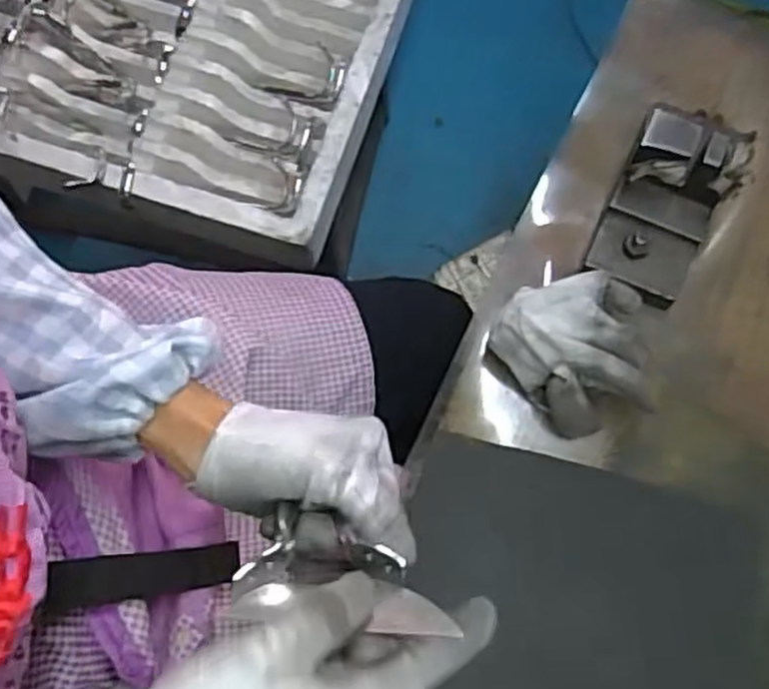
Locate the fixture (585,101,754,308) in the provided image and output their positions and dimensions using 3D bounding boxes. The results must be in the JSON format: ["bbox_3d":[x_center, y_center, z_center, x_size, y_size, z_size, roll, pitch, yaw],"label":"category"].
[{"bbox_3d":[0.173,-0.083,0.484,0.062,0.062,0.092,21,76,5],"label":"fixture"}]

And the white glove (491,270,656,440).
[{"bbox_3d":[0.116,0.005,0.473,0.071,0.062,0.097,-37,79,-10],"label":"white glove"}]

